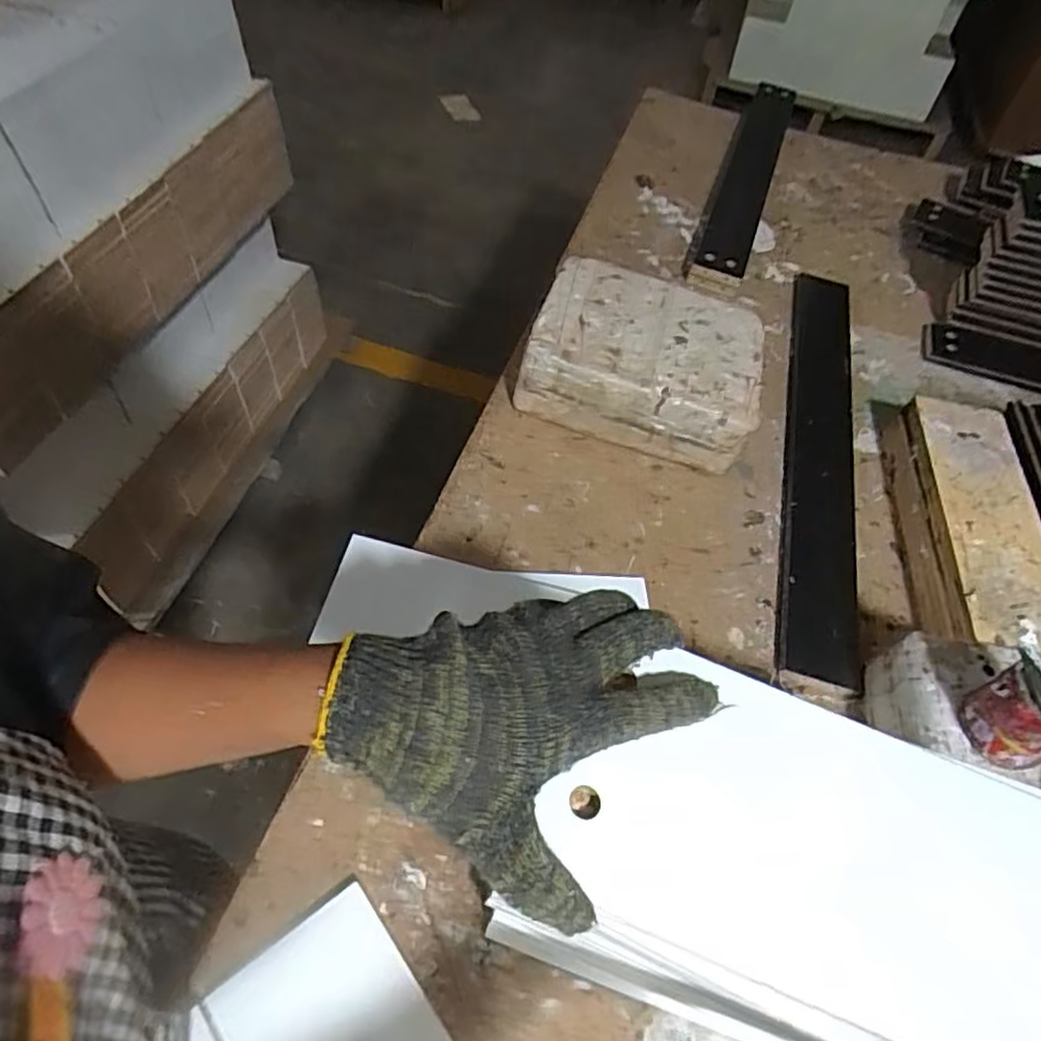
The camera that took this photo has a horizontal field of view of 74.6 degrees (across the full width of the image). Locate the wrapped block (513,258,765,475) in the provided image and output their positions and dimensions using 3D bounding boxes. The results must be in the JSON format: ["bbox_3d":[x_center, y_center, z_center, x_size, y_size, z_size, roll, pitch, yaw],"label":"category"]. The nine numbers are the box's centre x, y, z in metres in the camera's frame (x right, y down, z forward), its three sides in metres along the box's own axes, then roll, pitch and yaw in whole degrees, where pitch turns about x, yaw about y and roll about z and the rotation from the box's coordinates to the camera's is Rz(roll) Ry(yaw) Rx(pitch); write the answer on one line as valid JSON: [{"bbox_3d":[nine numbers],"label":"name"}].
[{"bbox_3d":[0.134,-0.173,0.754,0.249,0.123,0.162,16,54,6],"label":"wrapped block"}]

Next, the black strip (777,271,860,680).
[{"bbox_3d":[0.339,-0.083,0.775,0.074,0.011,0.538,10,58,9],"label":"black strip"}]

